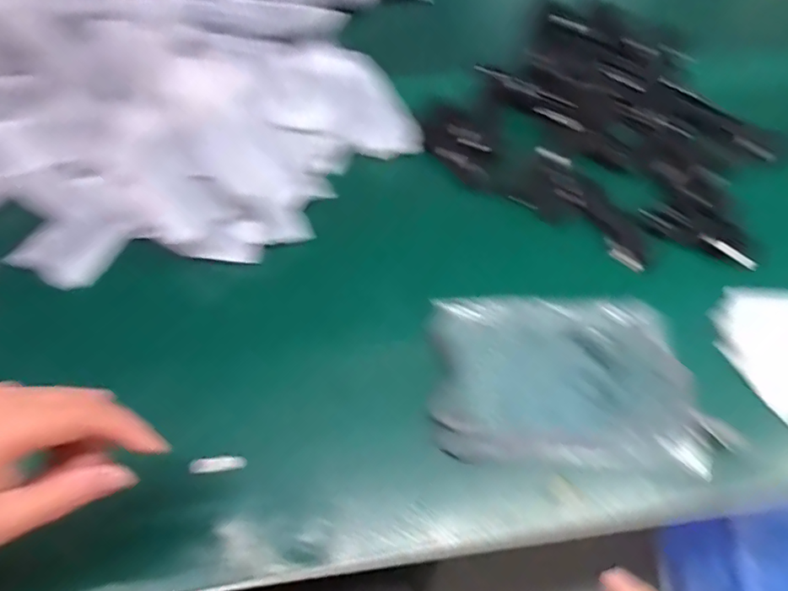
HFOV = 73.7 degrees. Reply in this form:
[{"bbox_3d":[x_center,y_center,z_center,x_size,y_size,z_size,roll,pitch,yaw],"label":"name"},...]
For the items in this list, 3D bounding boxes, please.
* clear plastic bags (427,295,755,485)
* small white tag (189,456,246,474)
[{"bbox_3d":[0.152,0.066,0.443,0.236,0.018,0.145,1,61,-3],"label":"clear plastic bags"},{"bbox_3d":[-0.136,0.131,0.406,0.040,0.007,0.011,-7,62,-7],"label":"small white tag"}]

